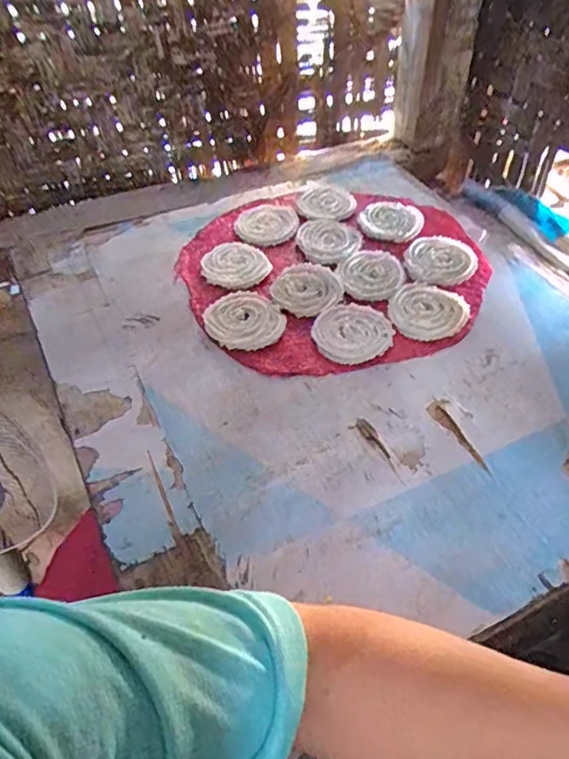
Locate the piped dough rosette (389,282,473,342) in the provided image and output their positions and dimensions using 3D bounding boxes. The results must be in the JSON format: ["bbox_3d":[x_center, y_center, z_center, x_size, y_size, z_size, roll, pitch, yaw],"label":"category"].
[{"bbox_3d":[0.150,-0.074,0.589,0.087,0.005,0.075,-35,58,-25],"label":"piped dough rosette"}]

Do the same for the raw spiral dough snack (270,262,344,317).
[{"bbox_3d":[0.024,-0.098,0.605,0.076,0.006,0.074,0,50,0],"label":"raw spiral dough snack"}]

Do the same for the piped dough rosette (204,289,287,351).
[{"bbox_3d":[-0.040,-0.061,0.579,0.075,0.009,0.077,0,50,0],"label":"piped dough rosette"}]

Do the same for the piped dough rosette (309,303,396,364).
[{"bbox_3d":[0.068,-0.050,0.570,0.077,0.007,0.073,0,50,0],"label":"piped dough rosette"}]

